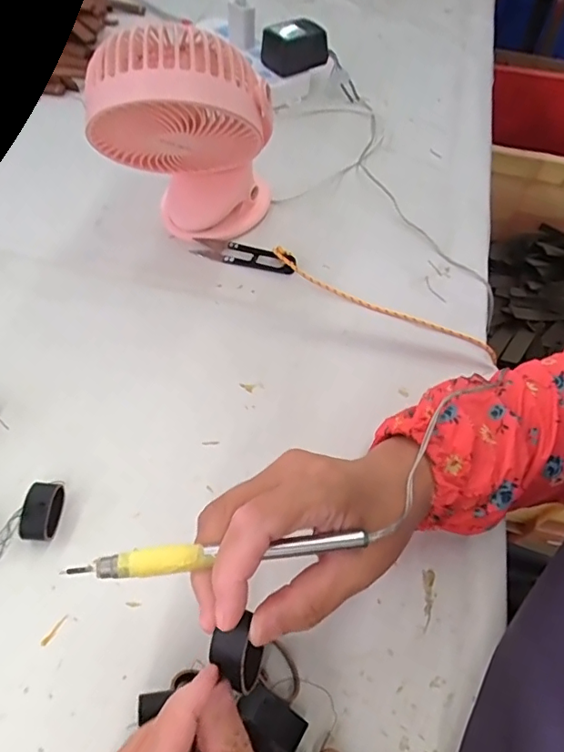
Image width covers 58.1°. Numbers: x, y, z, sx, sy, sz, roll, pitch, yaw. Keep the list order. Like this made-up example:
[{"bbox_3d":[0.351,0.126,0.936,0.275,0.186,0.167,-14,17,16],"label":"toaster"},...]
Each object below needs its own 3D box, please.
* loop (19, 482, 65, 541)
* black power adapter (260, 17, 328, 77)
[{"bbox_3d":[-0.160,0.090,0.342,0.021,0.021,0.037,3,58,-2],"label":"loop"},{"bbox_3d":[0.015,-0.397,0.611,0.071,0.050,0.040,-22,62,-17],"label":"black power adapter"}]

